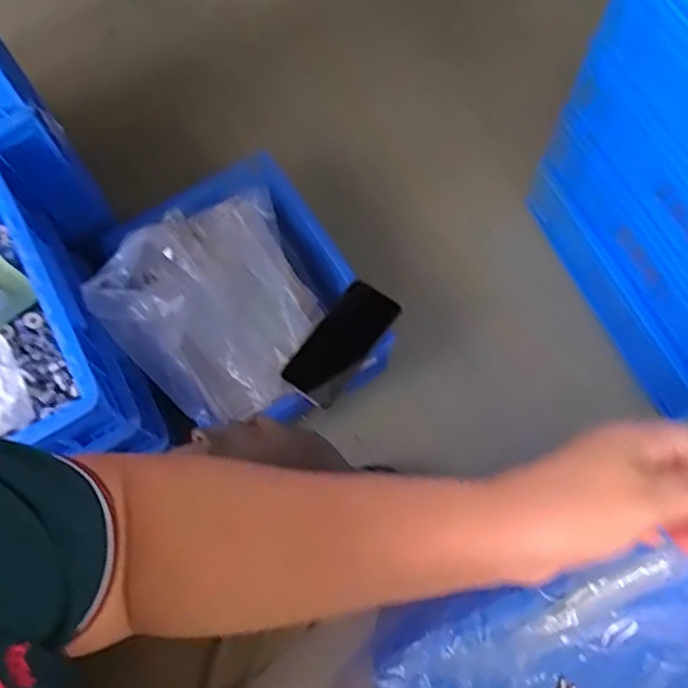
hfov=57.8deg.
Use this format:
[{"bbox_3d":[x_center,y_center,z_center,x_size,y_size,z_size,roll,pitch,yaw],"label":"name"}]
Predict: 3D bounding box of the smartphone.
[{"bbox_3d":[-0.003,-0.001,0.771,0.072,0.011,0.157,37,88,-2],"label":"smartphone"}]

